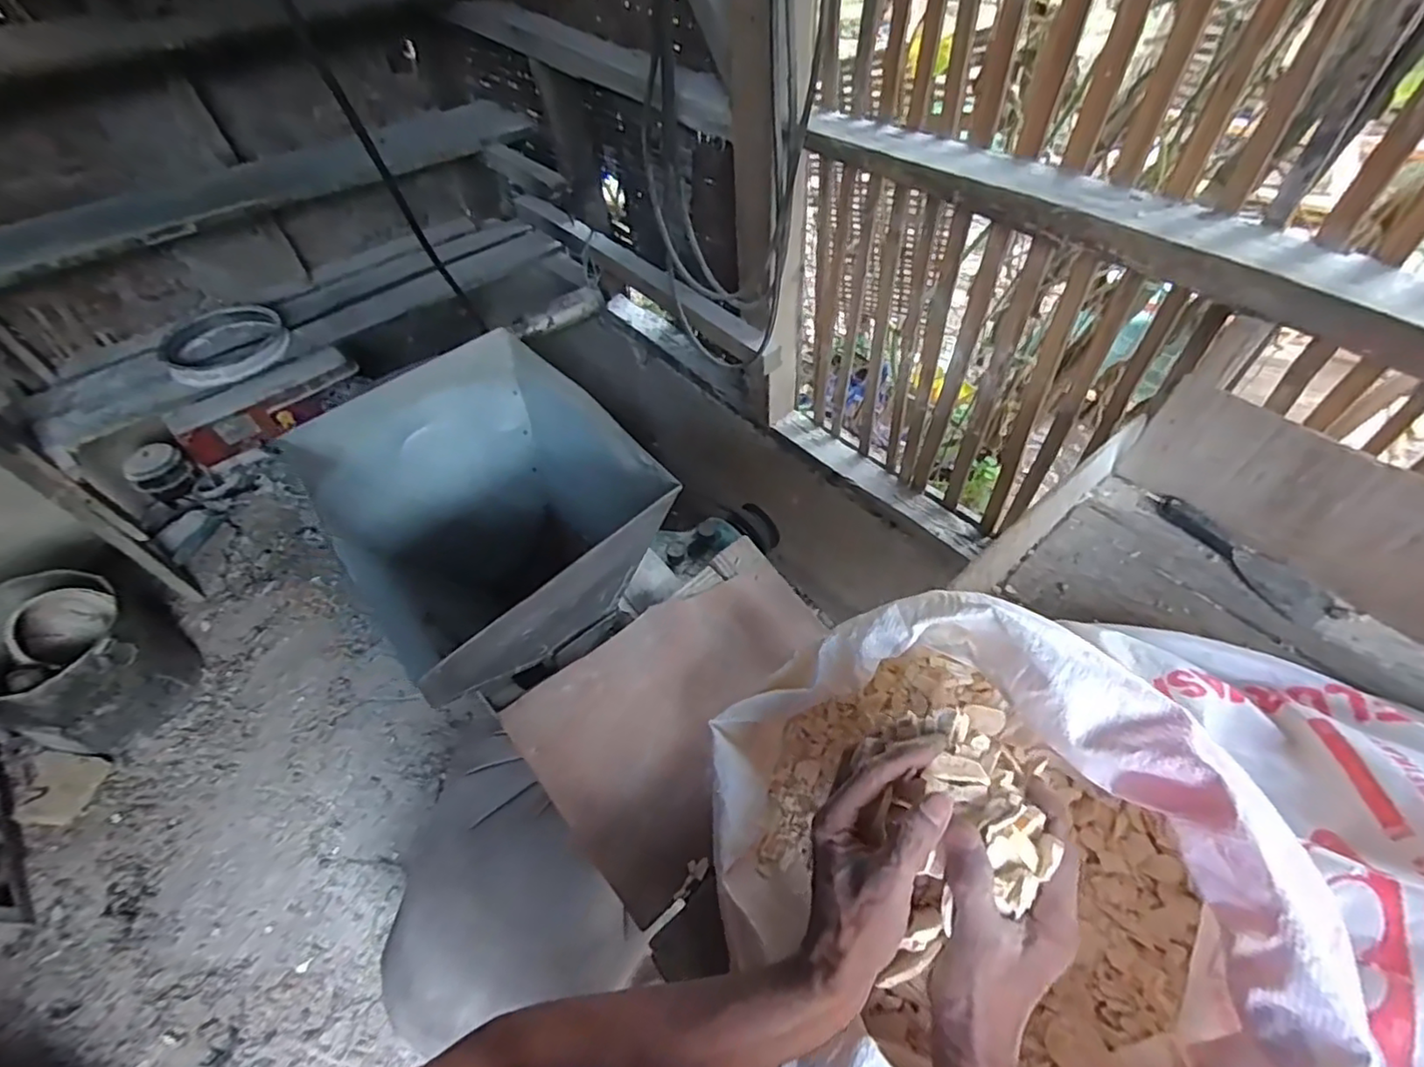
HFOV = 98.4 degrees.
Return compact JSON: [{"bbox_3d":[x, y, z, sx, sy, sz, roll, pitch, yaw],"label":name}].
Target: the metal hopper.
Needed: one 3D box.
[{"bbox_3d":[-0.183,0.007,0.554,0.245,0.202,0.282,-34,58,-21],"label":"metal hopper"}]

